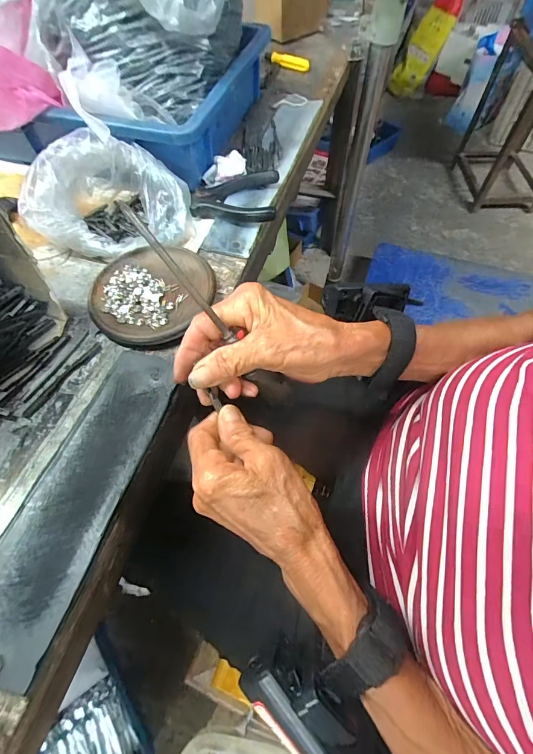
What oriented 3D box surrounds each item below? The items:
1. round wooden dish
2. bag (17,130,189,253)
[{"bbox_3d":[-0.107,-0.077,0.334,0.107,0.015,0.110,-1,59,1],"label":"round wooden dish"},{"bbox_3d":[-0.152,-0.184,0.360,0.141,0.075,0.110,4,59,4],"label":"bag"}]

